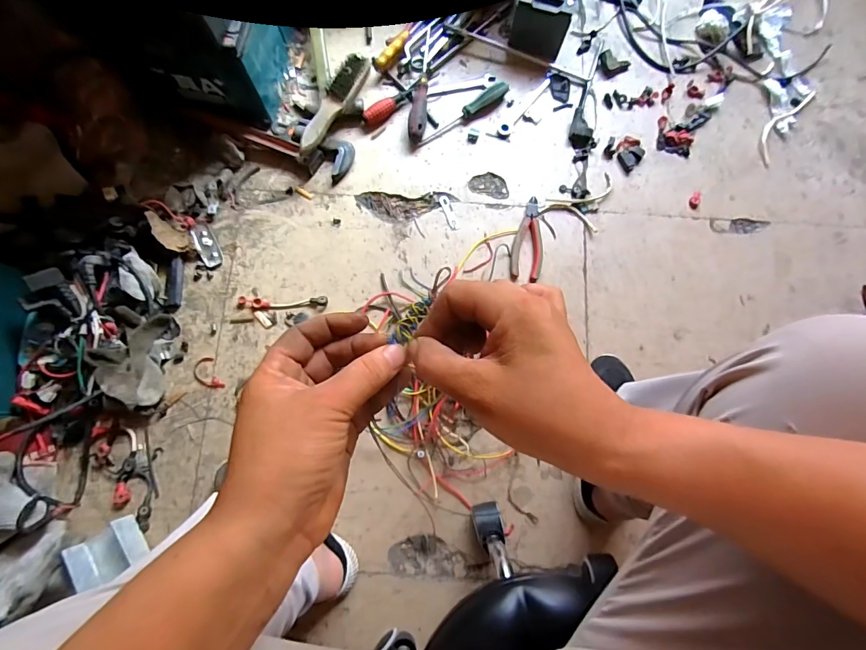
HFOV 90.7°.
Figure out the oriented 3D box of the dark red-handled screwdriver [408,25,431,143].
[{"bbox_3d":[-0.024,-0.427,0.772,0.030,0.029,0.217,4,78,0],"label":"dark red-handled screwdriver"}]

